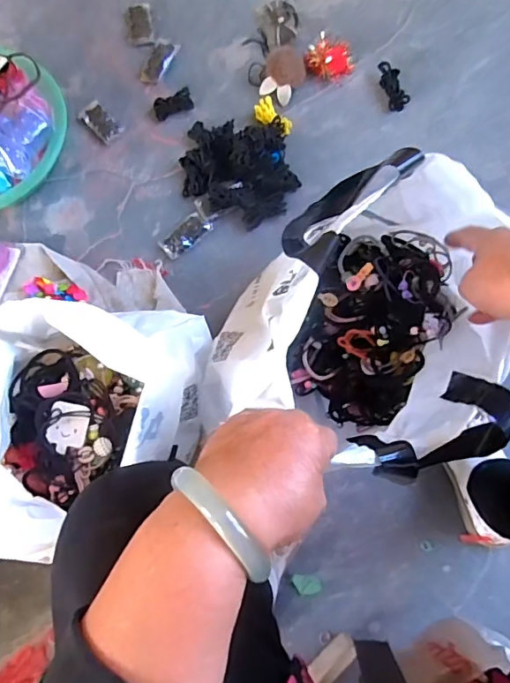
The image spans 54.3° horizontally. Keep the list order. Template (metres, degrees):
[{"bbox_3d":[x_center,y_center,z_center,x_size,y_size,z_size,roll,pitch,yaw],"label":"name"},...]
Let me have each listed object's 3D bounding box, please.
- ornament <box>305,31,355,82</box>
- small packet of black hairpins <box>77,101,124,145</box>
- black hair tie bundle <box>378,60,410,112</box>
[{"bbox_3d":[0.108,-0.402,0.700,0.066,0.035,0.055,11,76,5],"label":"ornament"},{"bbox_3d":[-0.218,-0.308,0.698,0.038,0.004,0.066,-43,78,-9],"label":"small packet of black hairpins"},{"bbox_3d":[0.194,-0.359,0.697,0.027,0.025,0.074,-18,75,-3],"label":"black hair tie bundle"}]

